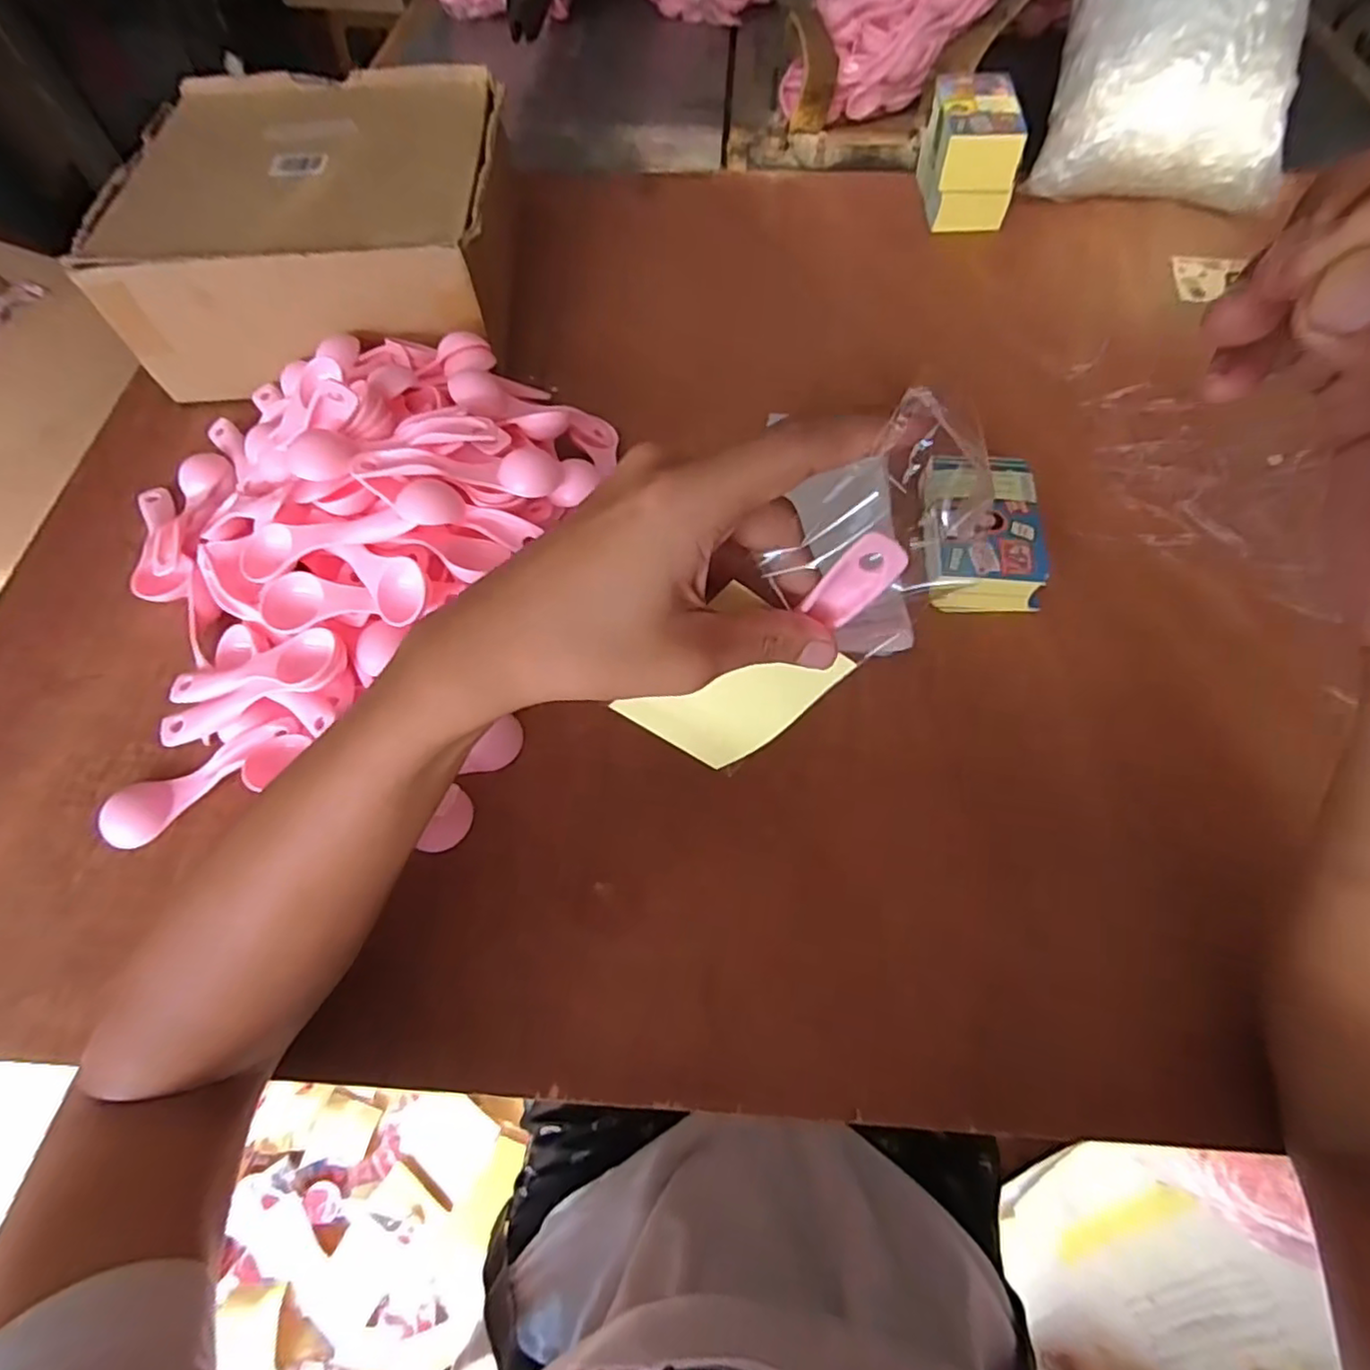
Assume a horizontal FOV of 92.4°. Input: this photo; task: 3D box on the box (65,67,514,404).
[{"bbox_3d":[-0.280,-0.365,0.530,0.268,0.110,0.273,-4,63,-1],"label":"box"}]

